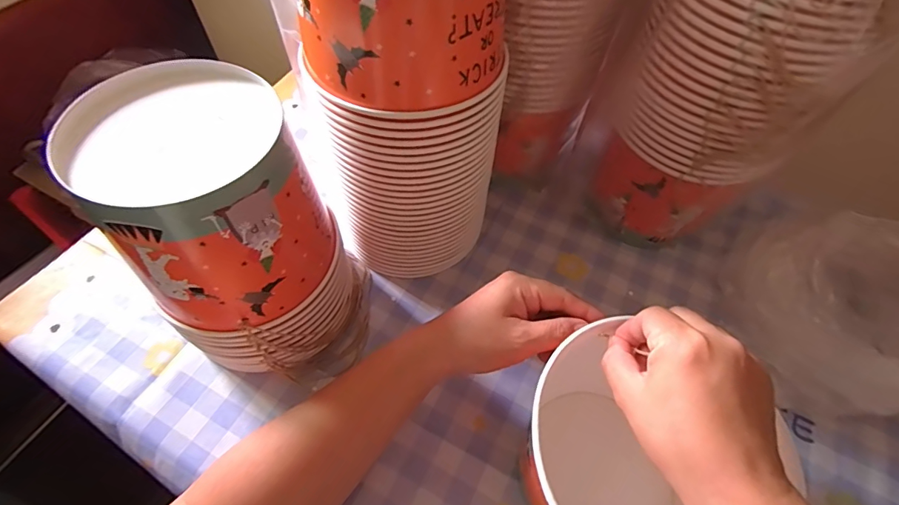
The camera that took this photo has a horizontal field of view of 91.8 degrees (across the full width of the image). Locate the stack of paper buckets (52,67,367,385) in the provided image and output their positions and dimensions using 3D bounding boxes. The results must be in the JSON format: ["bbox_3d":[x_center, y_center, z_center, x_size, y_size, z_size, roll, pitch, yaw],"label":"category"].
[{"bbox_3d":[-0.162,-0.005,0.355,0.155,0.229,0.143,7,57,3],"label":"stack of paper buckets"}]

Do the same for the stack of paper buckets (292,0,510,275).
[{"bbox_3d":[-0.031,-0.123,0.354,0.144,0.338,0.128,9,57,4],"label":"stack of paper buckets"}]

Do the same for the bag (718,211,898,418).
[{"bbox_3d":[0.381,0.044,0.411,0.191,0.120,0.196,1,57,-1],"label":"bag"}]

